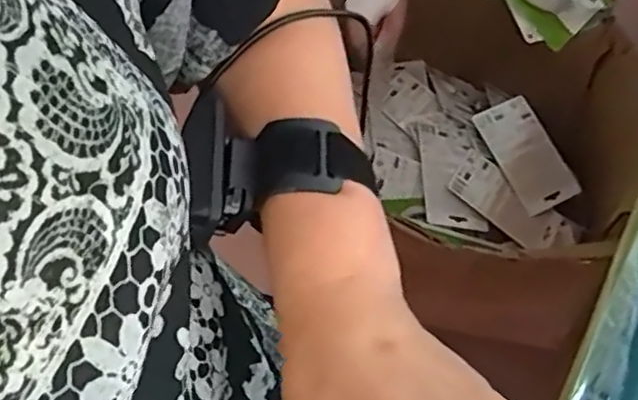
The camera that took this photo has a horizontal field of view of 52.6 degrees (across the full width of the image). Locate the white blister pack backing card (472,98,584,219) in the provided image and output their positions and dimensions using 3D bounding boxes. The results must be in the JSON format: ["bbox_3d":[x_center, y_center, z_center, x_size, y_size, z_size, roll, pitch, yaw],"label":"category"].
[{"bbox_3d":[0.325,-0.072,1.021,0.104,0.015,0.185,-25,75,-12],"label":"white blister pack backing card"}]

